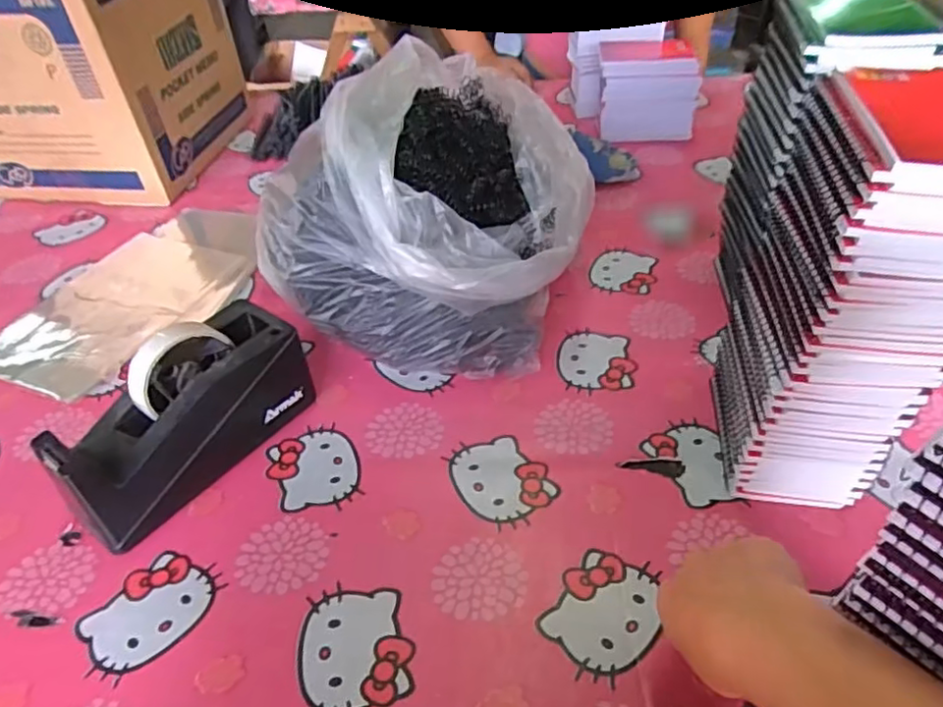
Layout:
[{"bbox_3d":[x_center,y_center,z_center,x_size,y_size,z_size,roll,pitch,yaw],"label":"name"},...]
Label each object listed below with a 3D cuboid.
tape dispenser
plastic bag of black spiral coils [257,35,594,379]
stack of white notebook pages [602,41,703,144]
[{"bbox_3d":[-0.227,0.049,0.500,0.069,0.111,0.195,23,49,26],"label":"tape dispenser"},{"bbox_3d":[-0.031,-0.165,0.652,0.295,0.205,0.351,7,43,12],"label":"plastic bag of black spiral coils"},{"bbox_3d":[0.257,-0.396,0.946,0.140,0.121,0.118,0,42,4],"label":"stack of white notebook pages"}]

